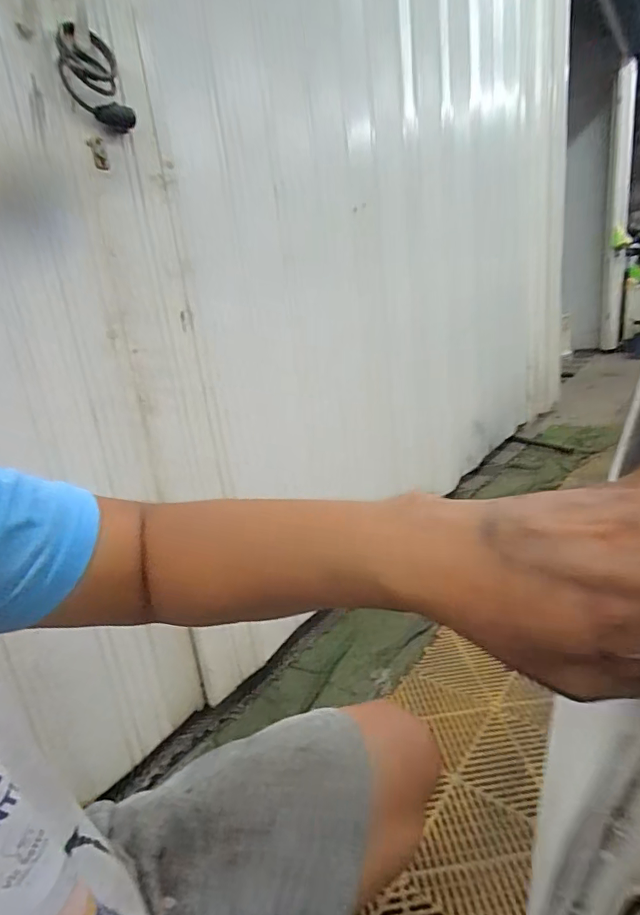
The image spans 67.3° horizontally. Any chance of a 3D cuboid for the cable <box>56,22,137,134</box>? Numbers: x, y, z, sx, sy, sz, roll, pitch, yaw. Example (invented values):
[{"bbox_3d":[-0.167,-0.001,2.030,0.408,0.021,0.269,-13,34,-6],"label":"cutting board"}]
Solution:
[{"bbox_3d":[-0.330,-0.558,0.708,0.028,0.128,0.095,8,22,42],"label":"cable"}]

